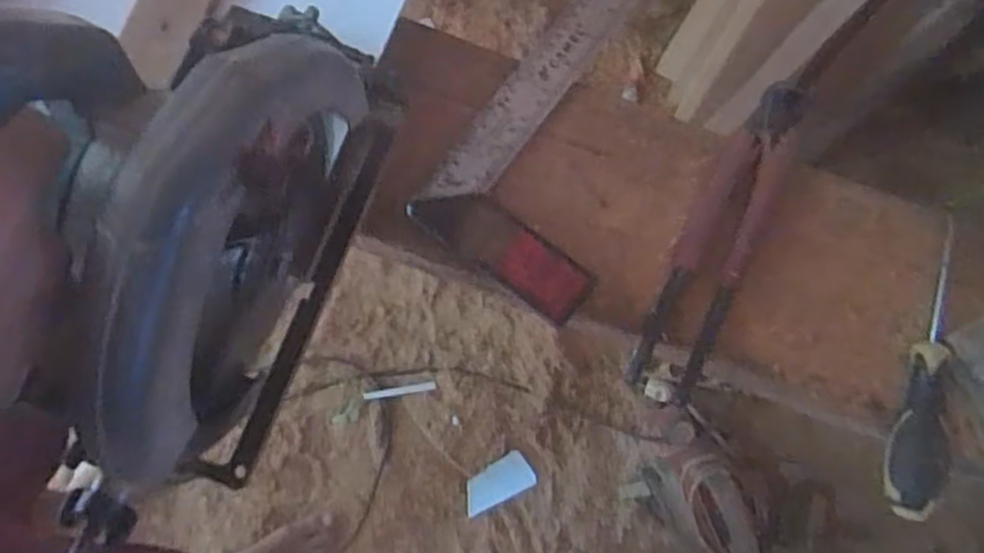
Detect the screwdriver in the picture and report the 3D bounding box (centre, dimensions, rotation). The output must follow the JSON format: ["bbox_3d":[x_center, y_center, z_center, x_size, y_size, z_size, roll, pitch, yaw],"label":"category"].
[{"bbox_3d":[0.270,0.056,0.469,0.028,0.029,0.184,17,81,-2],"label":"screwdriver"}]

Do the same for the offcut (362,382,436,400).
[{"bbox_3d":[-0.144,0.178,1.174,0.110,0.004,0.012,-9,79,-3],"label":"offcut"}]

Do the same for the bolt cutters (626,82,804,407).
[{"bbox_3d":[0.147,-0.024,0.485,0.046,0.019,0.218,26,81,0],"label":"bolt cutters"}]

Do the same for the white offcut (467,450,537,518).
[{"bbox_3d":[0.008,0.318,1.157,0.112,0.005,0.055,-30,81,-6],"label":"white offcut"}]

